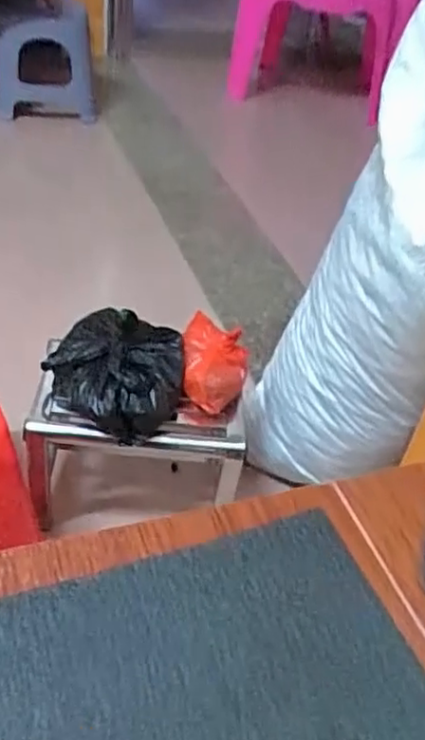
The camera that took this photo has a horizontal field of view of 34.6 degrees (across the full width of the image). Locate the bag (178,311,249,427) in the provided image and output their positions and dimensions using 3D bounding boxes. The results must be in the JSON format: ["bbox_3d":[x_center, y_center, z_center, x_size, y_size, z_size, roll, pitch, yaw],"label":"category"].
[{"bbox_3d":[0.003,-0.009,0.982,0.092,0.079,0.169,5,41,-4],"label":"bag"}]

